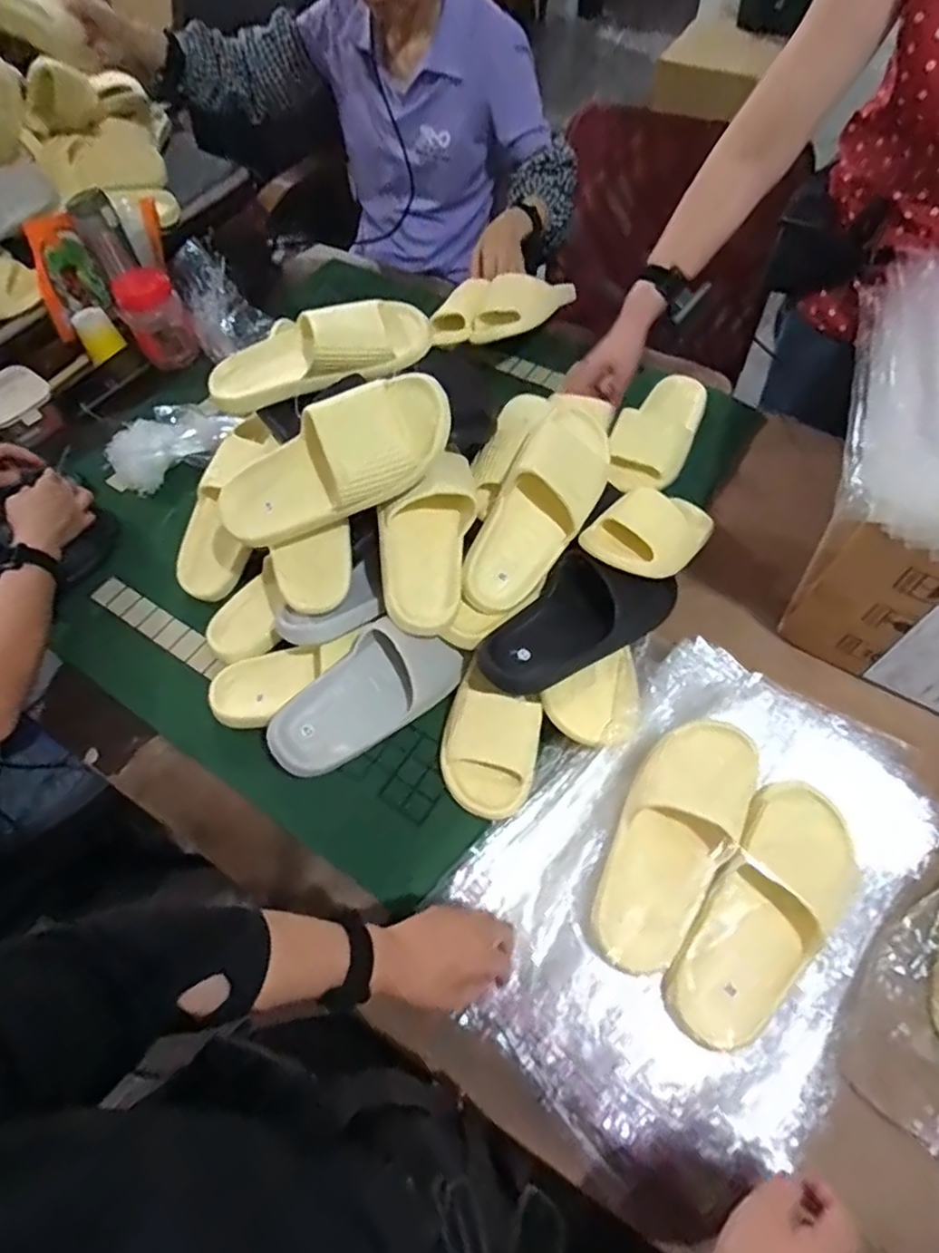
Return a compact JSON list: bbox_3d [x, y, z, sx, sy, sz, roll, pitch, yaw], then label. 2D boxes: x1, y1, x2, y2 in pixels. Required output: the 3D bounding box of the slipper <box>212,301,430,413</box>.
[{"bbox_3d":[-0.177,-0.323,0.773,0.260,0.071,0.109,-11,60,-5],"label":"slipper"}]

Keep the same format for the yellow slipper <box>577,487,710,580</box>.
[{"bbox_3d":[0.236,-0.121,0.795,0.216,0.067,0.100,-21,59,-39],"label":"yellow slipper"}]

